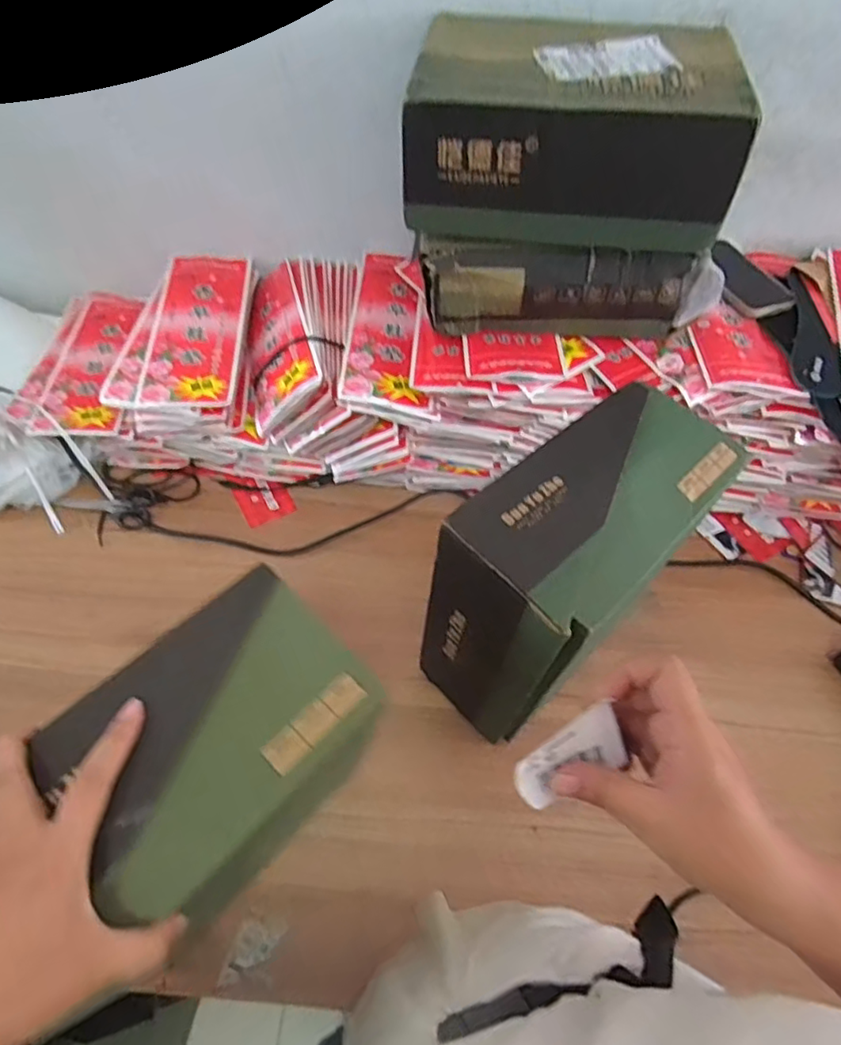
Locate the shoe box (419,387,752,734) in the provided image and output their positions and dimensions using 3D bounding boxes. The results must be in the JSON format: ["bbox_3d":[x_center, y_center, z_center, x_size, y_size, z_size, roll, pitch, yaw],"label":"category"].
[{"bbox_3d":[0.142,0.055,0.627,0.254,0.327,0.135,-39,67,-24],"label":"shoe box"}]

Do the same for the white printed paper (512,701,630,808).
[{"bbox_3d":[0.079,0.125,0.325,0.064,0.009,0.034,-23,95,-16],"label":"white printed paper"}]

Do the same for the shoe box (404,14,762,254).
[{"bbox_3d":[0.152,-0.416,0.641,0.313,0.138,0.233,8,57,2],"label":"shoe box"}]

